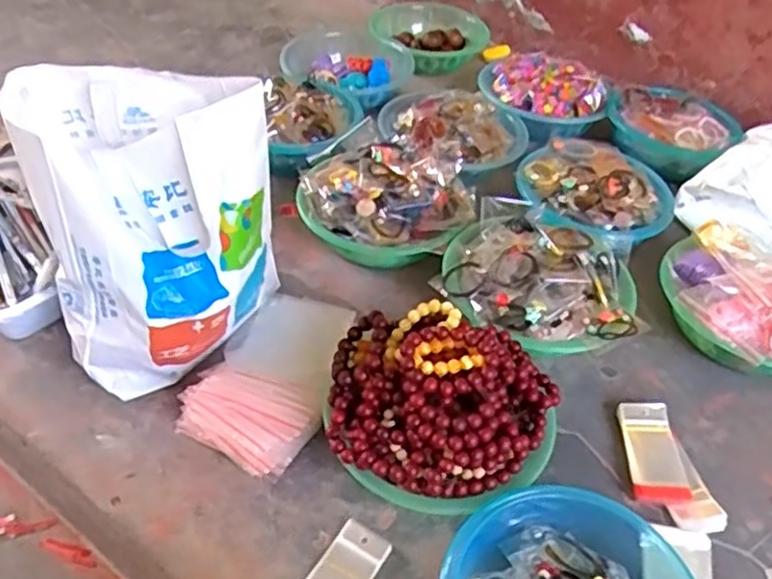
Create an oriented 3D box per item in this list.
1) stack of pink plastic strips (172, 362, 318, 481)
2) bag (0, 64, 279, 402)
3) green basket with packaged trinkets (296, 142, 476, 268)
[{"bbox_3d":[-0.146,0.132,0.743,0.140,0.080,0.088,26,47,19],"label":"stack of pink plastic strips"},{"bbox_3d":[-0.244,-0.062,0.760,0.225,0.314,0.190,-14,47,-20],"label":"bag"},{"bbox_3d":[-0.002,-0.118,0.960,0.230,0.097,0.177,11,44,5],"label":"green basket with packaged trinkets"}]

